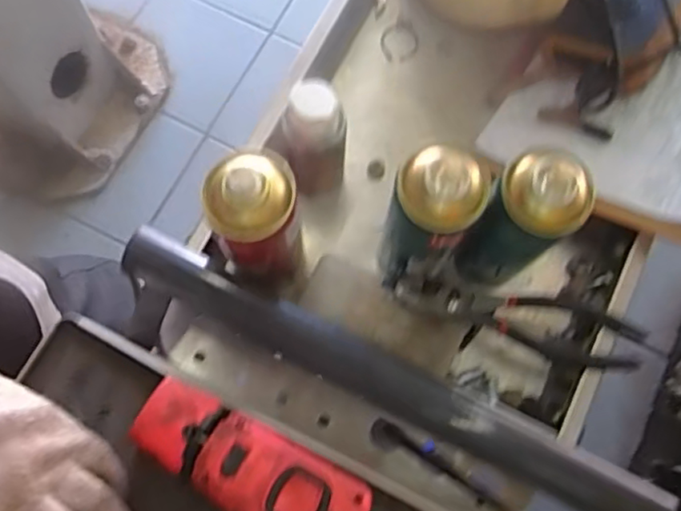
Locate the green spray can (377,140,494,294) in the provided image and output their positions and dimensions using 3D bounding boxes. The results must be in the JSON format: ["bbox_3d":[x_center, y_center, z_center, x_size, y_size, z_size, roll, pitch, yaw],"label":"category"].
[{"bbox_3d":[0.061,-0.019,0.472,0.058,0.179,0.057,1,75,-2],"label":"green spray can"}]

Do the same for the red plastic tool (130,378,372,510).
[{"bbox_3d":[-0.058,0.142,0.418,0.159,0.035,0.057,30,76,5],"label":"red plastic tool"}]

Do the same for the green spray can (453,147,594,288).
[{"bbox_3d":[0.137,-0.023,0.484,0.058,0.179,0.057,1,75,-2],"label":"green spray can"}]

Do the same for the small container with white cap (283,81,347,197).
[{"bbox_3d":[-0.021,-0.089,0.521,0.050,0.132,0.045,4,75,-2],"label":"small container with white cap"}]

